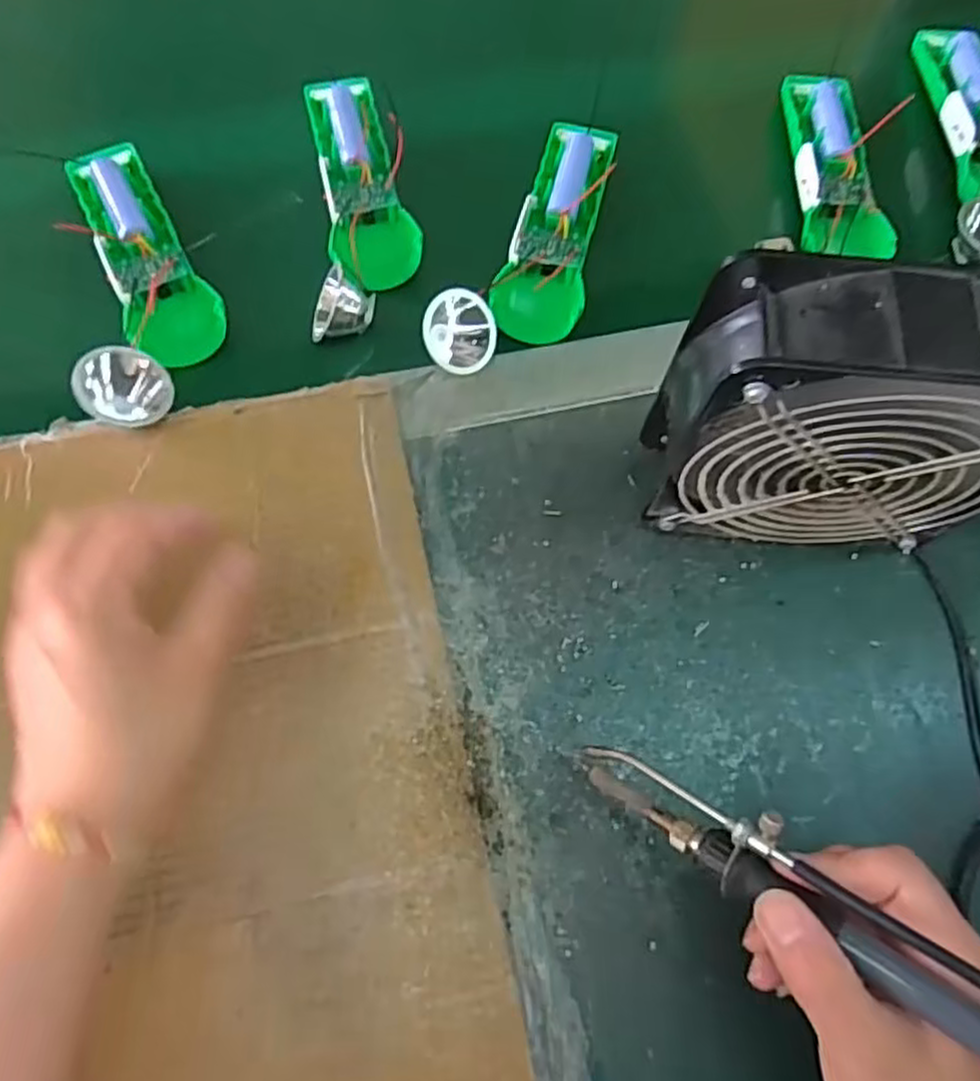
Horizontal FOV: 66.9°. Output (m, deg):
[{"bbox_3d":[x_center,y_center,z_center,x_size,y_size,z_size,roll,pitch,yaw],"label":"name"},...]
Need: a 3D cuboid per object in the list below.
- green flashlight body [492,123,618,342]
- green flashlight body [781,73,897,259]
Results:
[{"bbox_3d":[0.038,-0.185,0.435,0.050,0.026,0.159,12,69,3],"label":"green flashlight body"},{"bbox_3d":[0.211,-0.232,0.452,0.047,0.022,0.144,2,69,-1],"label":"green flashlight body"}]

